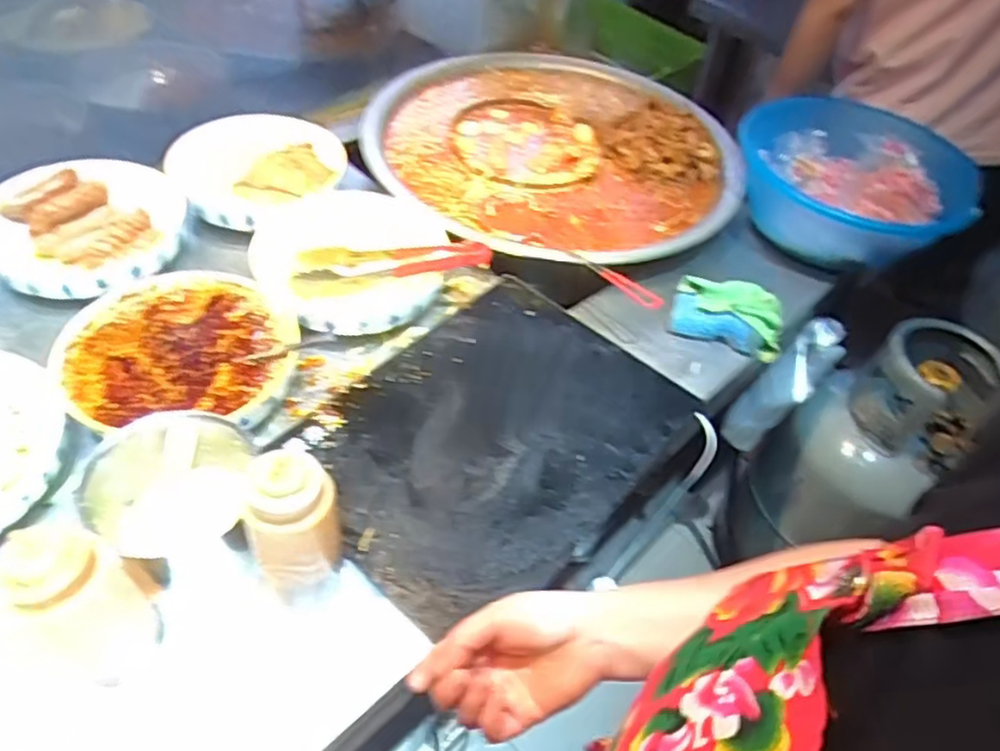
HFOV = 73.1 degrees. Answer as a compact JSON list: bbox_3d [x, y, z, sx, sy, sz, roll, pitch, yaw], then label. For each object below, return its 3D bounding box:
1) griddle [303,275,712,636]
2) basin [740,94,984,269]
[{"bbox_3d":[-0.011,0.051,0.715,0.315,0.020,0.388,34,53,24],"label":"griddle"},{"bbox_3d":[0.546,-0.313,1.067,0.332,0.100,0.340,24,50,16],"label":"basin"}]

